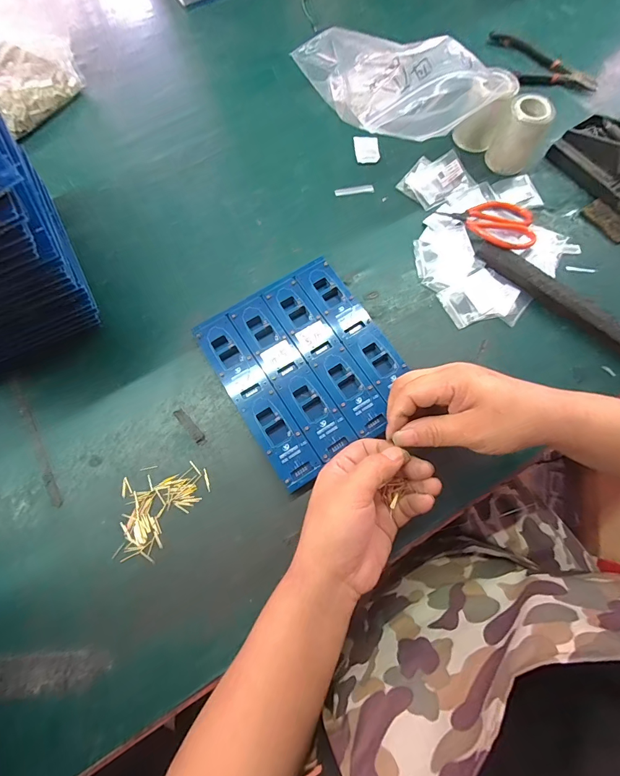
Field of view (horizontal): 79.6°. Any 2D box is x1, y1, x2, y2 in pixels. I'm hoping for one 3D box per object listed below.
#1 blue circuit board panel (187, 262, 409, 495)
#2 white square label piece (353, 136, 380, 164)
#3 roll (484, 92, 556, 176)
[{"bbox_3d":[-0.003,-0.023,0.375,0.158,0.015,0.189,-31,75,-9],"label":"blue circuit board panel"},{"bbox_3d":[0.073,-0.306,0.474,0.030,0.006,0.039,-4,73,-1],"label":"white square label piece"},{"bbox_3d":[0.244,-0.295,0.434,0.049,0.066,0.049,0,73,0],"label":"roll"}]

